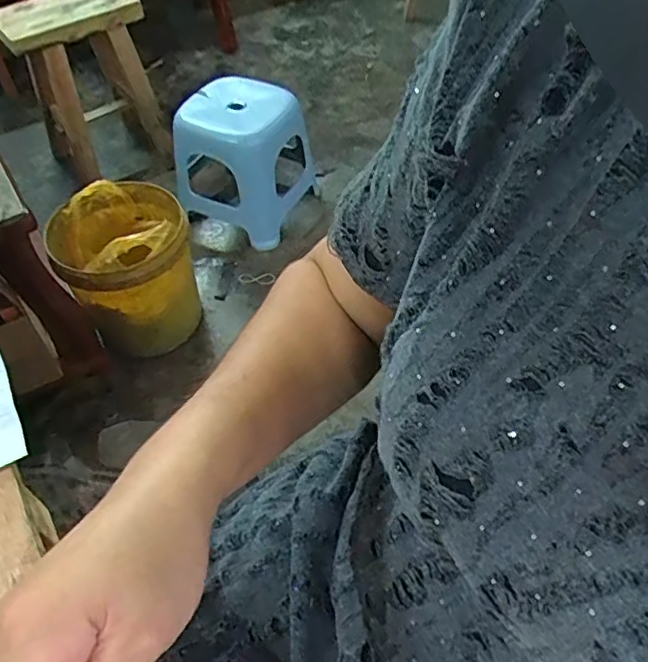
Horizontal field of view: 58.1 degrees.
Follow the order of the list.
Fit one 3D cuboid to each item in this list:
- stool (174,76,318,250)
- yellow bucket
[{"bbox_3d":[-0.190,-0.435,1.480,0.254,0.323,0.300,23,56,18],"label":"stool"},{"bbox_3d":[-0.408,-0.127,1.261,0.259,0.308,0.266,-12,52,-8],"label":"yellow bucket"}]

